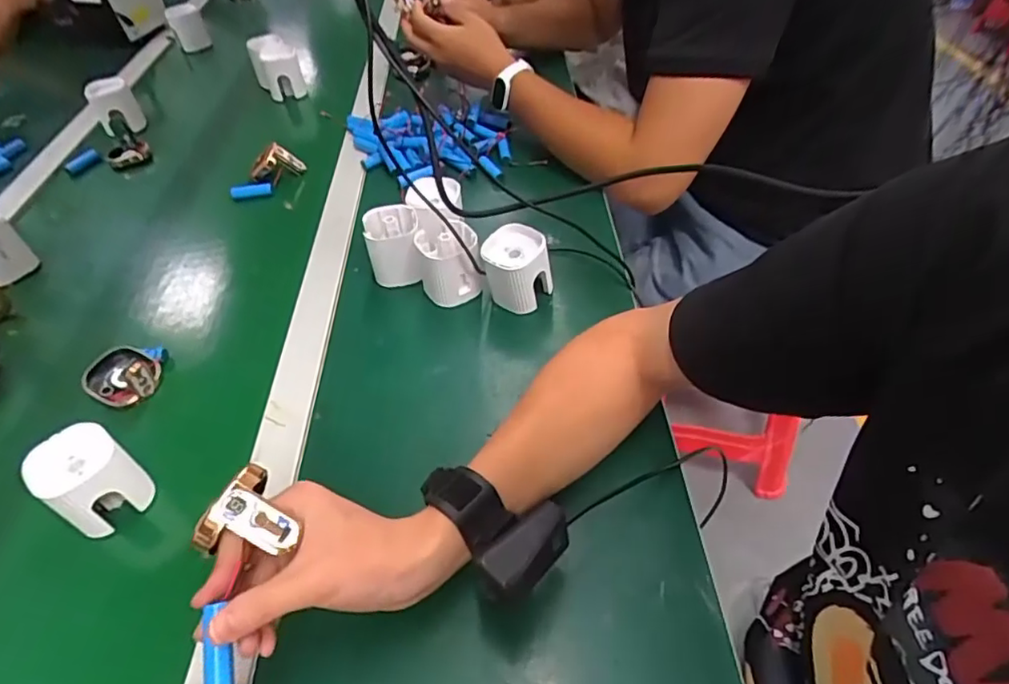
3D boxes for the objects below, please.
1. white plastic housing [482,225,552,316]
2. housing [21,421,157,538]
[{"bbox_3d":[0.013,-0.068,0.563,0.062,0.068,0.057,-8,47,0],"label":"white plastic housing"},{"bbox_3d":[-0.304,0.101,0.433,0.053,0.061,0.055,24,55,26],"label":"housing"}]

